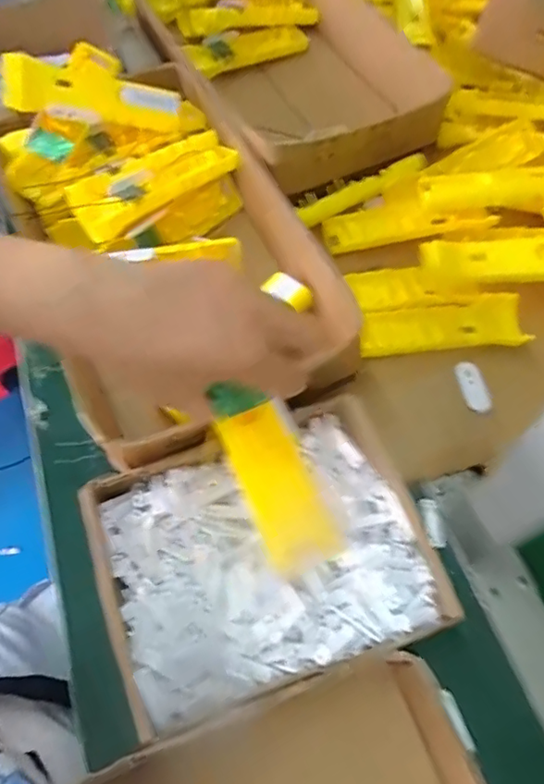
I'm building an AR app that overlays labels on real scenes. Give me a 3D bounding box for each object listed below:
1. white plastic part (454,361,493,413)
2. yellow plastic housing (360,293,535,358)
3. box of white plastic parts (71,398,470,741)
[{"bbox_3d":[0.177,-0.005,0.482,0.021,0.008,0.049,-11,61,-3],"label":"white plastic part"},{"bbox_3d":[0.154,-0.061,0.502,0.148,0.015,0.045,-6,61,0],"label":"yellow plastic housing"},{"bbox_3d":[-0.005,0.117,0.391,0.212,0.064,0.168,-18,62,-7],"label":"box of white plastic parts"}]

